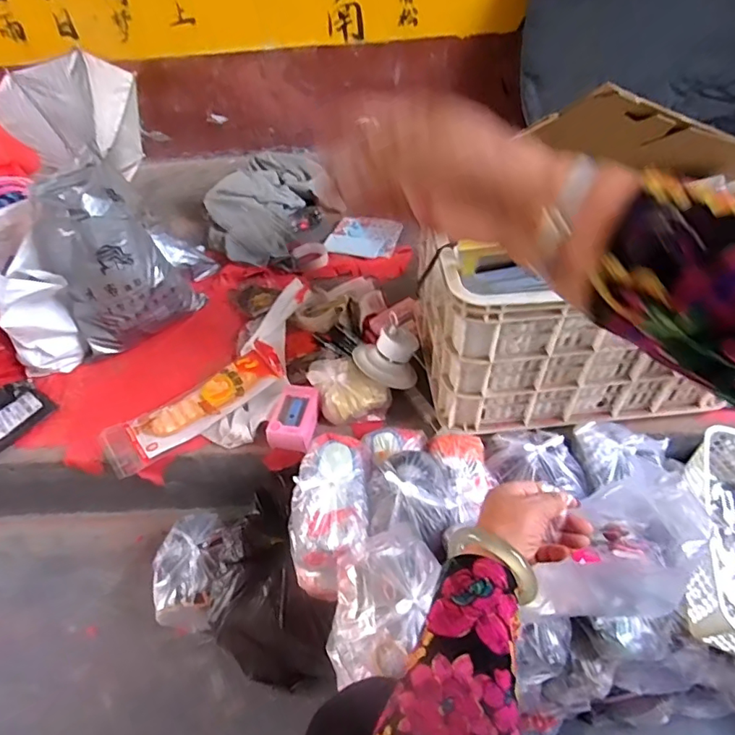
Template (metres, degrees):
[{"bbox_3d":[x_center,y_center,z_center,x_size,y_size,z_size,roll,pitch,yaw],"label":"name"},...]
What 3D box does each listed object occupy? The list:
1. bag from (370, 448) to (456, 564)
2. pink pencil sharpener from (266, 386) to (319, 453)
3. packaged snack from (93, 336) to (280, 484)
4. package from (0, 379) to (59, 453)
[{"bbox_3d":[0.064,0.176,0.724,0.110,0.061,0.134,5,47,11],"label":"bag"},{"bbox_3d":[-0.123,0.082,0.883,0.069,0.033,0.119,4,46,9],"label":"pink pencil sharpener"},{"bbox_3d":[-0.310,0.065,0.931,0.330,0.038,0.107,-30,51,-22],"label":"packaged snack"},{"bbox_3d":[-0.667,0.093,0.946,0.109,0.033,0.152,24,53,26],"label":"package"}]

